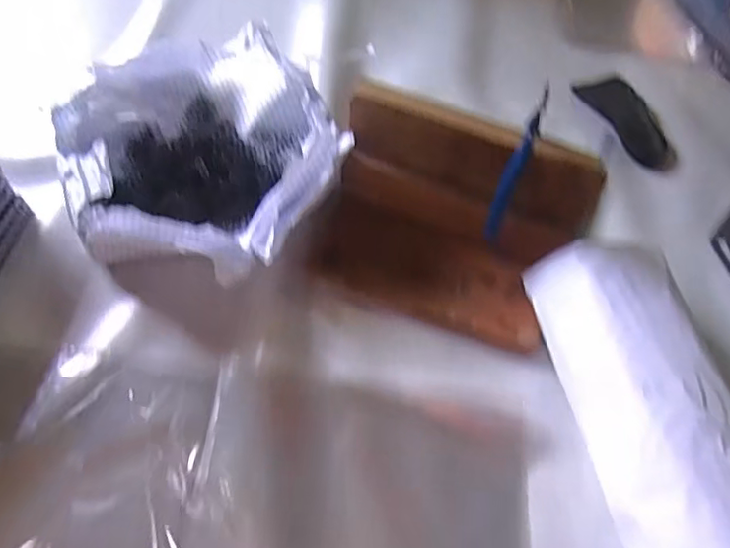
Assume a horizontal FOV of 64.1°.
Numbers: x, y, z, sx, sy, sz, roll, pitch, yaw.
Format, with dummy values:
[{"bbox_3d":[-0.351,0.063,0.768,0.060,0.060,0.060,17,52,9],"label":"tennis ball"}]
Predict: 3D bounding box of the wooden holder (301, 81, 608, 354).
[{"bbox_3d":[0.065,-0.042,0.480,0.205,0.127,0.127,21,64,10],"label":"wooden holder"}]

